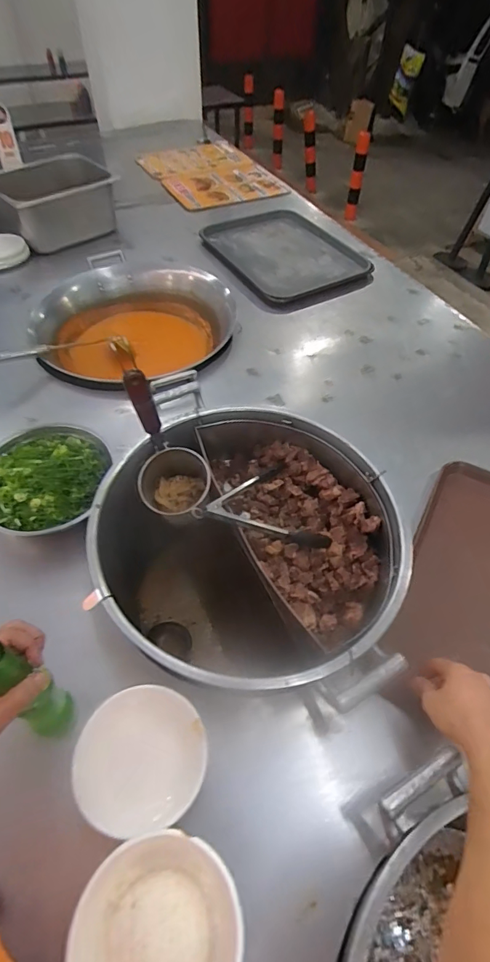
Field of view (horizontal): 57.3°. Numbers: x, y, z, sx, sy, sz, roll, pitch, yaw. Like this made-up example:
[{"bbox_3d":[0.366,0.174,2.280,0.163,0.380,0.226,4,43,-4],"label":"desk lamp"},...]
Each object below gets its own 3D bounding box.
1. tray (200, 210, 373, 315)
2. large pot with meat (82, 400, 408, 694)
[{"bbox_3d":[0.113,-0.664,1.294,0.366,0.033,0.497,-25,57,-19],"label":"tray"},{"bbox_3d":[0.001,0.159,0.805,0.455,0.336,0.458,1,52,-1],"label":"large pot with meat"}]

